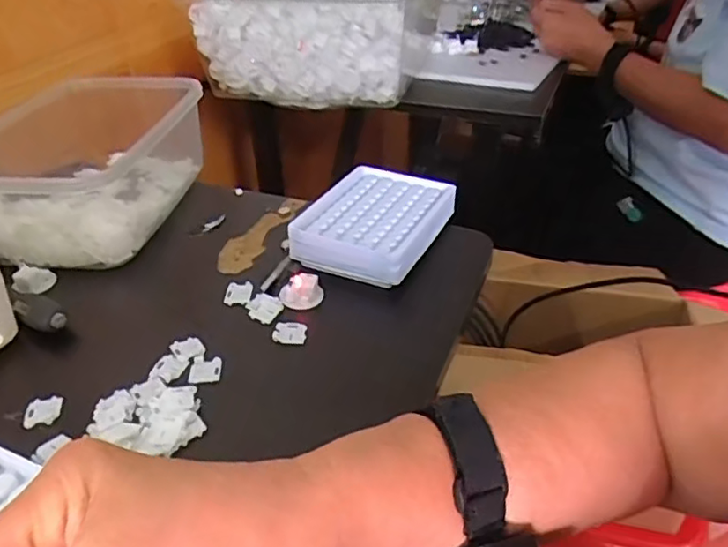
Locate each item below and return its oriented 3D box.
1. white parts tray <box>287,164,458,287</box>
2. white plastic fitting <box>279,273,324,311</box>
[{"bbox_3d":[0.011,-0.043,0.518,0.104,0.036,0.131,16,39,23],"label":"white parts tray"},{"bbox_3d":[-0.048,0.012,0.457,0.032,0.018,0.021,0,36,2],"label":"white plastic fitting"}]

